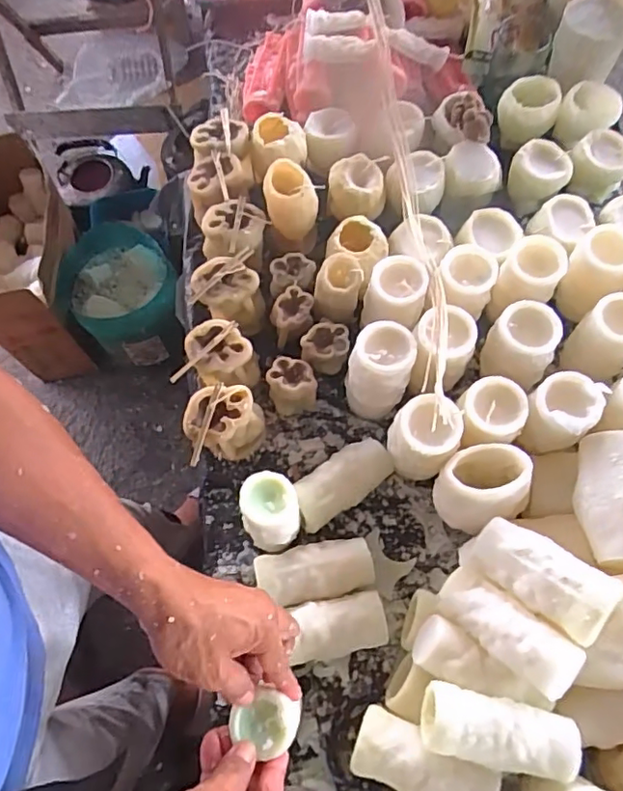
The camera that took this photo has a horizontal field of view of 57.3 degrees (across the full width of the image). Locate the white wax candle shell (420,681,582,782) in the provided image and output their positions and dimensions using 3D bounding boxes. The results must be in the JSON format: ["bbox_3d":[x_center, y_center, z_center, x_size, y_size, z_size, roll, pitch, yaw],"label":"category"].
[{"bbox_3d":[0.147,0.264,0.448,0.114,0.040,0.048,12,67,7],"label":"white wax candle shell"}]

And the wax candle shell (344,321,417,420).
[{"bbox_3d":[0.074,-0.024,0.605,0.073,0.097,0.069,15,68,9],"label":"wax candle shell"}]

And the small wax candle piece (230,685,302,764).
[{"bbox_3d":[-0.035,0.251,0.442,0.049,0.023,0.042,28,70,14],"label":"small wax candle piece"}]

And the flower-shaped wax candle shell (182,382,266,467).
[{"bbox_3d":[-0.092,0.029,0.601,0.079,0.079,0.062,-24,67,-8],"label":"flower-shaped wax candle shell"}]

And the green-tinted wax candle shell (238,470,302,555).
[{"bbox_3d":[-0.038,0.114,0.547,0.054,0.091,0.056,-1,66,2],"label":"green-tinted wax candle shell"}]

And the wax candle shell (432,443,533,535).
[{"bbox_3d":[0.159,0.089,0.540,0.077,0.081,0.069,-19,67,-6],"label":"wax candle shell"}]

